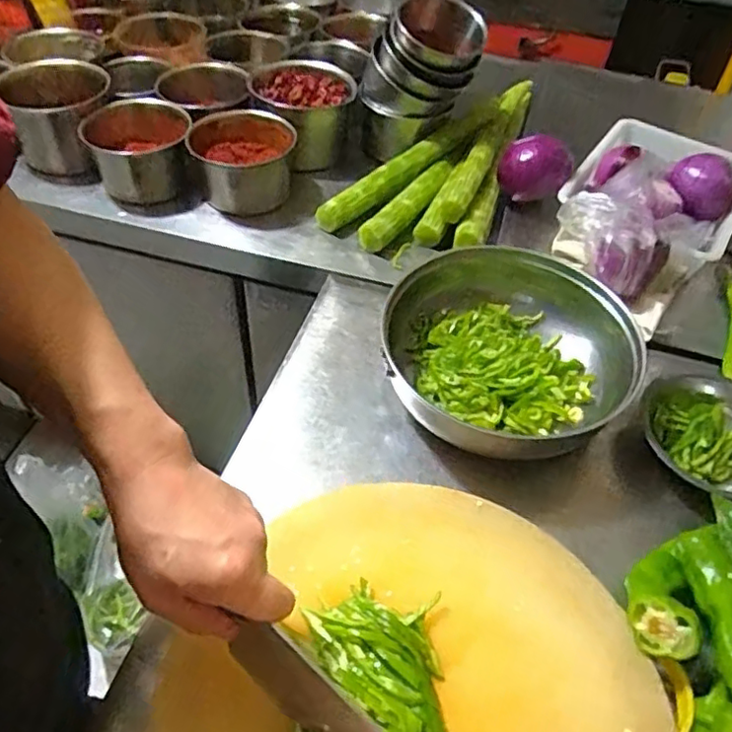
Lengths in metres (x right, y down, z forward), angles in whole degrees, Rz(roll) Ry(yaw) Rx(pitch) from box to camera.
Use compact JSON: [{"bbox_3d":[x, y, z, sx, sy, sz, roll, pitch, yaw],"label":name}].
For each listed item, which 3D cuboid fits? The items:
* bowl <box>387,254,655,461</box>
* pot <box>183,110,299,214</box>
[{"bbox_3d":[0.141,-0.018,0.656,0.254,0.077,0.238,2,49,-2],"label":"bowl"},{"bbox_3d":[-0.178,-0.295,0.887,0.145,0.091,0.124,1,49,-4],"label":"pot"}]

